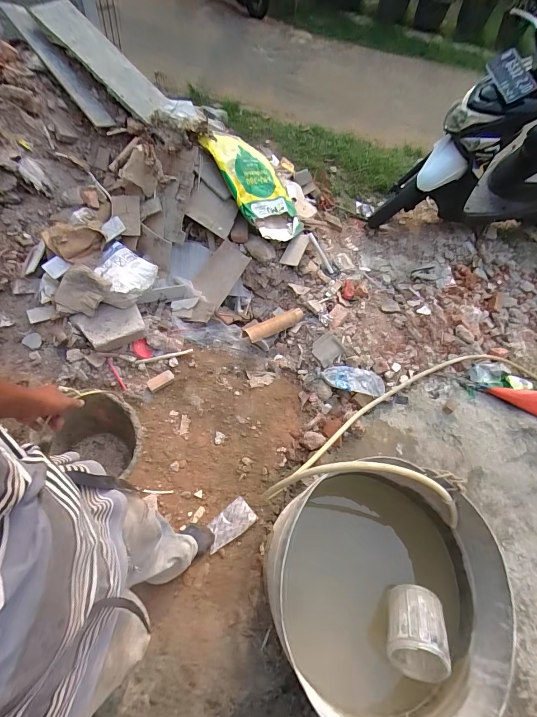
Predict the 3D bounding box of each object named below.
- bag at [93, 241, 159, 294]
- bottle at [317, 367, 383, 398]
[{"bbox_3d":[-0.617,-0.369,1.472,0.200,0.105,0.215,21,57,5],"label":"bag"},{"bbox_3d":[0.364,0.093,1.489,0.288,0.038,0.117,10,57,2],"label":"bottle"}]

